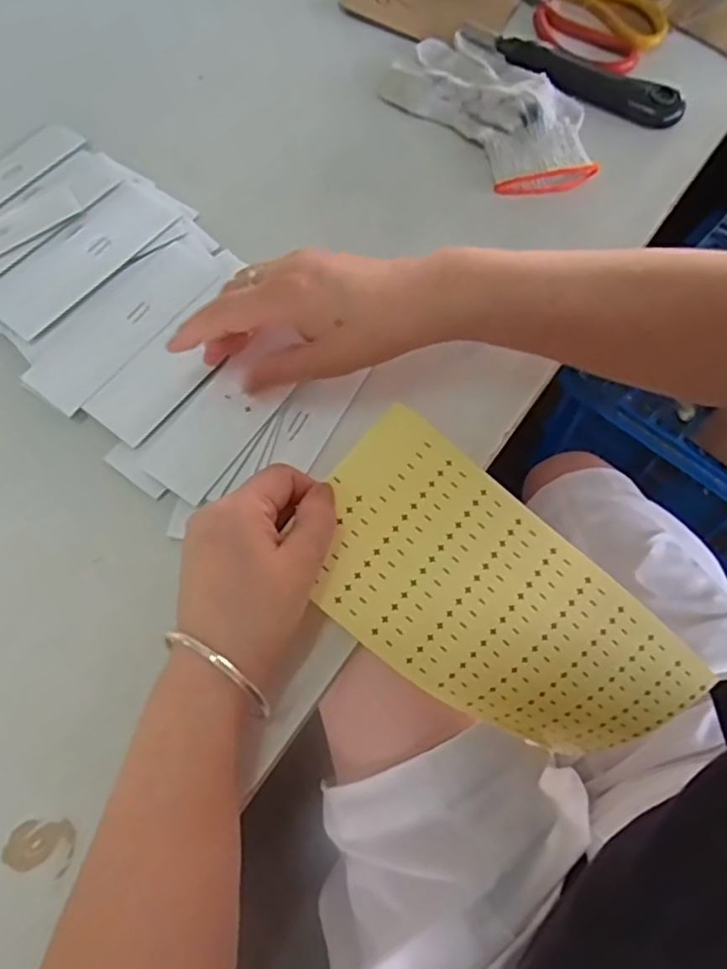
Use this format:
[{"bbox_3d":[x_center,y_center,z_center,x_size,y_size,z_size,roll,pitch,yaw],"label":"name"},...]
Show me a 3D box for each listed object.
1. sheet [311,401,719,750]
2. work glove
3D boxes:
[{"bbox_3d":[0.076,0.071,0.368,0.236,0.041,0.110,39,70,-8],"label":"sheet"},{"bbox_3d":[0.101,-0.285,0.502,0.096,0.026,0.180,-37,71,-15],"label":"work glove"}]

